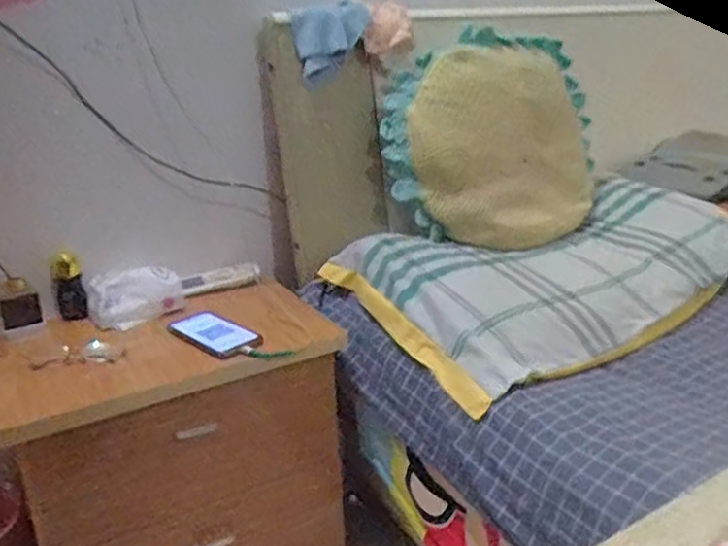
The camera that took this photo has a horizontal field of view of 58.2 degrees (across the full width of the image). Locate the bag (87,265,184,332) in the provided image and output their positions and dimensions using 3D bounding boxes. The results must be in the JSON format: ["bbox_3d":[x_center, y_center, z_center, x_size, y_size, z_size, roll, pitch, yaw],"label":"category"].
[{"bbox_3d":[-0.341,0.036,0.984,0.134,0.055,0.100,-10,21,-19],"label":"bag"}]

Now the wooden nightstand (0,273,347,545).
[{"bbox_3d":[-0.262,0.268,0.965,0.431,0.370,0.296,-12,21,-22],"label":"wooden nightstand"}]

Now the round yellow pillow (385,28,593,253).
[{"bbox_3d":[0.260,-0.263,1.225,0.441,0.096,0.520,11,60,-12],"label":"round yellow pillow"}]

